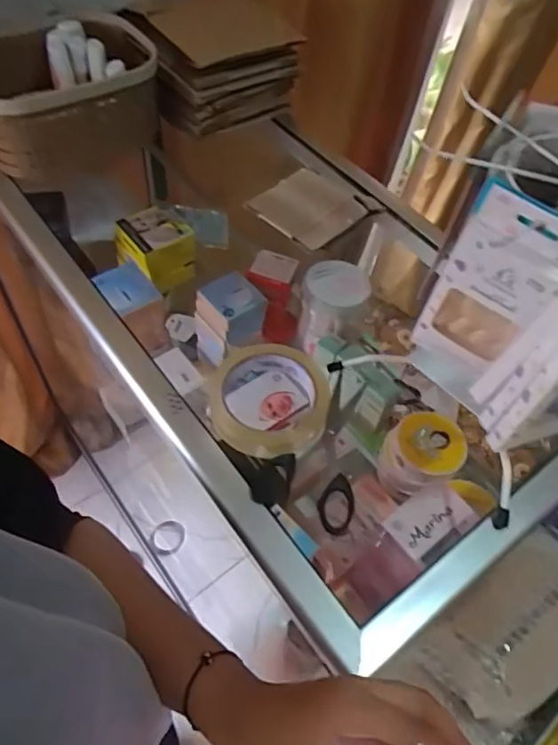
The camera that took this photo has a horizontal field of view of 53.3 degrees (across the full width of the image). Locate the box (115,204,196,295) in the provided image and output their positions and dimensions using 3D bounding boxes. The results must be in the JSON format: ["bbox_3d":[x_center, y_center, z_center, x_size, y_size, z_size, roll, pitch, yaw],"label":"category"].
[{"bbox_3d":[-0.184,-0.182,0.827,0.081,0.092,0.092,-36,64,-27],"label":"box"}]

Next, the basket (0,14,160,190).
[{"bbox_3d":[-0.244,-0.316,0.637,0.203,0.101,0.159,-25,60,-21],"label":"basket"}]

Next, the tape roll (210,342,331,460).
[{"bbox_3d":[-0.007,0.023,0.472,0.099,0.031,0.098,2,54,-3],"label":"tape roll"}]

